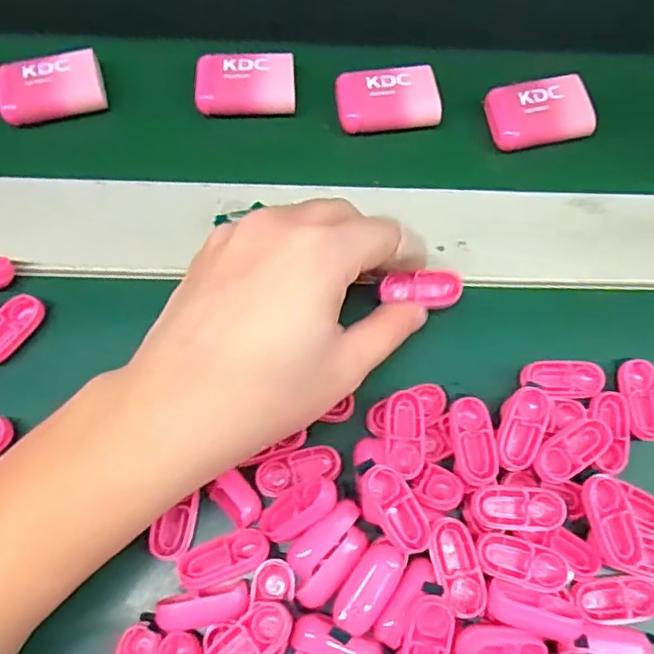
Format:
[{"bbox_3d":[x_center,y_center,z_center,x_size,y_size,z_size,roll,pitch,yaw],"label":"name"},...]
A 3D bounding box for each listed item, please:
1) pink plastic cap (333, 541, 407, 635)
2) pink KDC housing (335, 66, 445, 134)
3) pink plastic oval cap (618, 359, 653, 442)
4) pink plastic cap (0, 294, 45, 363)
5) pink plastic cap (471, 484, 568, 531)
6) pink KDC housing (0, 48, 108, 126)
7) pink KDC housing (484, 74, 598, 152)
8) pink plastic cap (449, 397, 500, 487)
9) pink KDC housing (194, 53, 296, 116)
[{"bbox_3d":[0.015,0.095,0.221,0.016,0.013,0.033,31,70,16],"label":"pink plastic cap"},{"bbox_3d":[0.032,-0.118,0.314,0.052,0.010,0.035,-9,65,-1],"label":"pink KDC housing"},{"bbox_3d":[0.135,0.030,0.257,0.017,0.004,0.034,-2,65,2],"label":"pink plastic oval cap"},{"bbox_3d":[-0.136,0.001,0.259,0.016,0.010,0.033,35,71,10],"label":"pink plastic cap"},{"bbox_3d":[0.073,0.070,0.233,0.033,0.011,0.016,3,65,4],"label":"pink plastic cap"},{"bbox_3d":[-0.141,-0.122,0.309,0.050,0.015,0.030,-15,65,-4],"label":"pink KDC housing"},{"bbox_3d":[0.110,-0.111,0.313,0.052,0.012,0.033,-13,65,-3],"label":"pink KDC housing"},{"bbox_3d":[0.058,0.046,0.242,0.016,0.010,0.033,-7,65,0],"label":"pink plastic cap"},{"bbox_3d":[-0.042,-0.125,0.312,0.050,0.011,0.031,-5,65,0],"label":"pink KDC housing"}]

